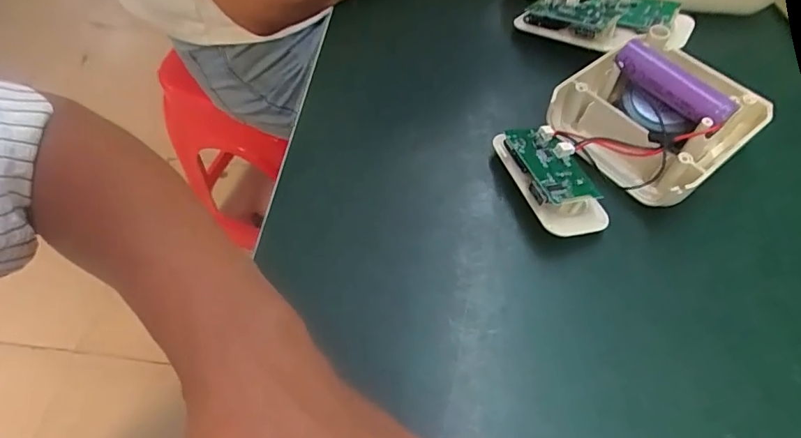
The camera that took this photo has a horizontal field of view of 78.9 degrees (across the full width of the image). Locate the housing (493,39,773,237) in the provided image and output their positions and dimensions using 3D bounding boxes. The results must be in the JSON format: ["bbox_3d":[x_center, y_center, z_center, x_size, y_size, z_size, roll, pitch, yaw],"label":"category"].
[{"bbox_3d":[0.124,-0.049,0.270,0.143,0.049,0.093,-34,63,-19],"label":"housing"}]

